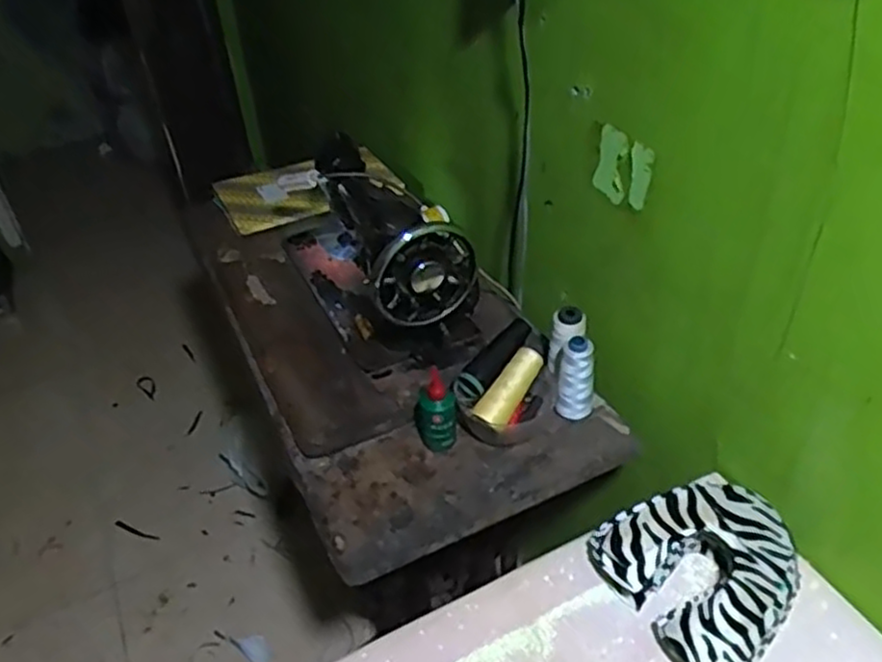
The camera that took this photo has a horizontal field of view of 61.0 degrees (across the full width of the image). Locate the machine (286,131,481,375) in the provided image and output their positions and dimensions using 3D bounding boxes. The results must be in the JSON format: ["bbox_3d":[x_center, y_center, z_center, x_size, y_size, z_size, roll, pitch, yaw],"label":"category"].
[{"bbox_3d":[-0.110,-0.143,1.062,0.168,0.196,0.421,-18,42,-16],"label":"machine"}]

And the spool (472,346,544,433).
[{"bbox_3d":[0.083,0.066,0.900,0.038,0.036,0.114,25,67,30],"label":"spool"}]

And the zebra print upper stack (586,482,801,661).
[{"bbox_3d":[0.260,0.222,0.724,0.179,0.073,0.174,-23,44,-21],"label":"zebra print upper stack"}]

